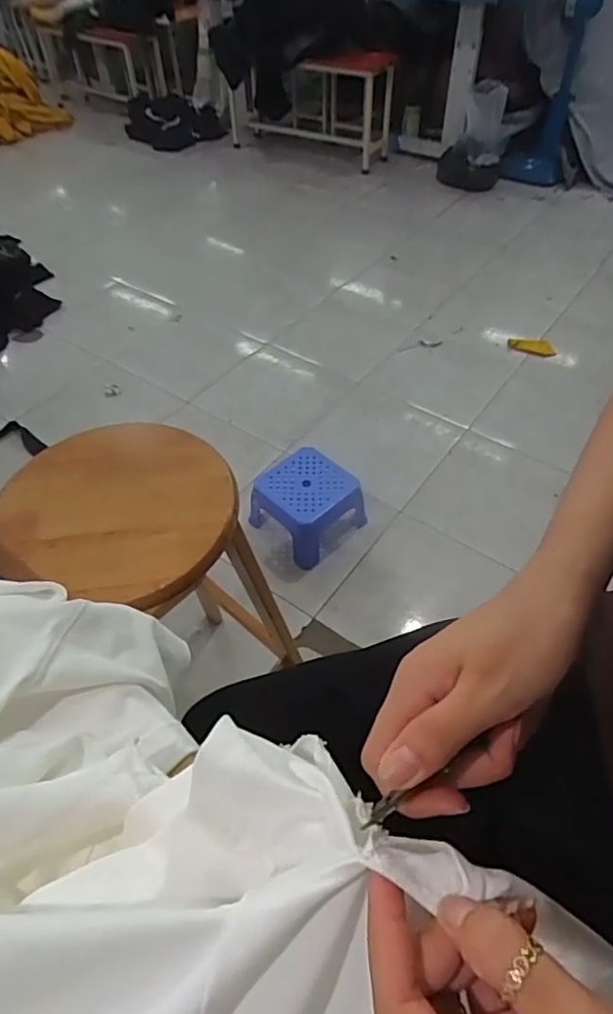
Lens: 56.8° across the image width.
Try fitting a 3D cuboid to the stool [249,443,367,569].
[{"bbox_3d":[0.002,-0.007,1.457,0.222,0.142,0.223,-37,58,-26],"label":"stool"}]

